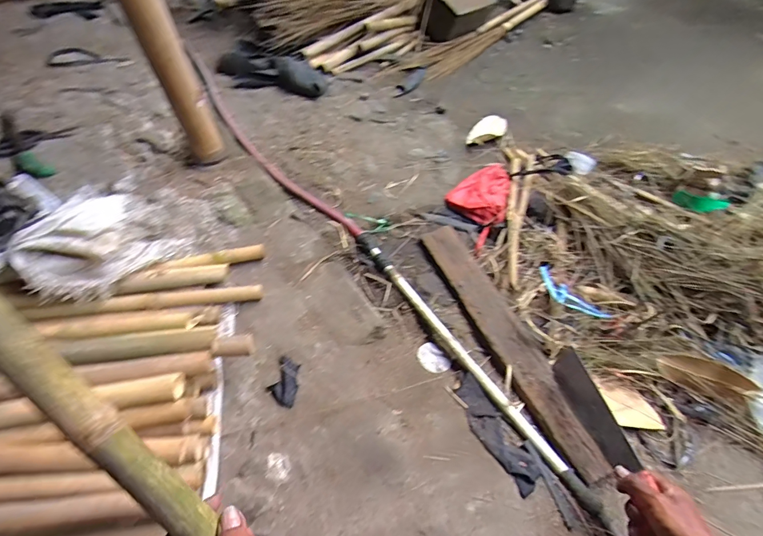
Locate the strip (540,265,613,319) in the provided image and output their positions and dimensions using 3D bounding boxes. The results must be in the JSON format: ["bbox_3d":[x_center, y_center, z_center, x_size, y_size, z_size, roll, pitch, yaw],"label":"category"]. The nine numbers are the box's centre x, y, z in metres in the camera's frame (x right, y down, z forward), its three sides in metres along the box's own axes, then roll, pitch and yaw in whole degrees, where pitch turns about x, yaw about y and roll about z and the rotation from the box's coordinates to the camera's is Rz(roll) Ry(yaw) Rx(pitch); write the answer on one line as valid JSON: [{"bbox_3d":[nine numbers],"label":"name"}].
[{"bbox_3d":[0.411,0.061,0.840,0.166,0.023,0.061,36,59,10],"label":"strip"}]

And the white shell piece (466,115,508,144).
[{"bbox_3d":[0.351,-0.469,1.334,0.183,0.046,0.108,-38,60,-26],"label":"white shell piece"}]

